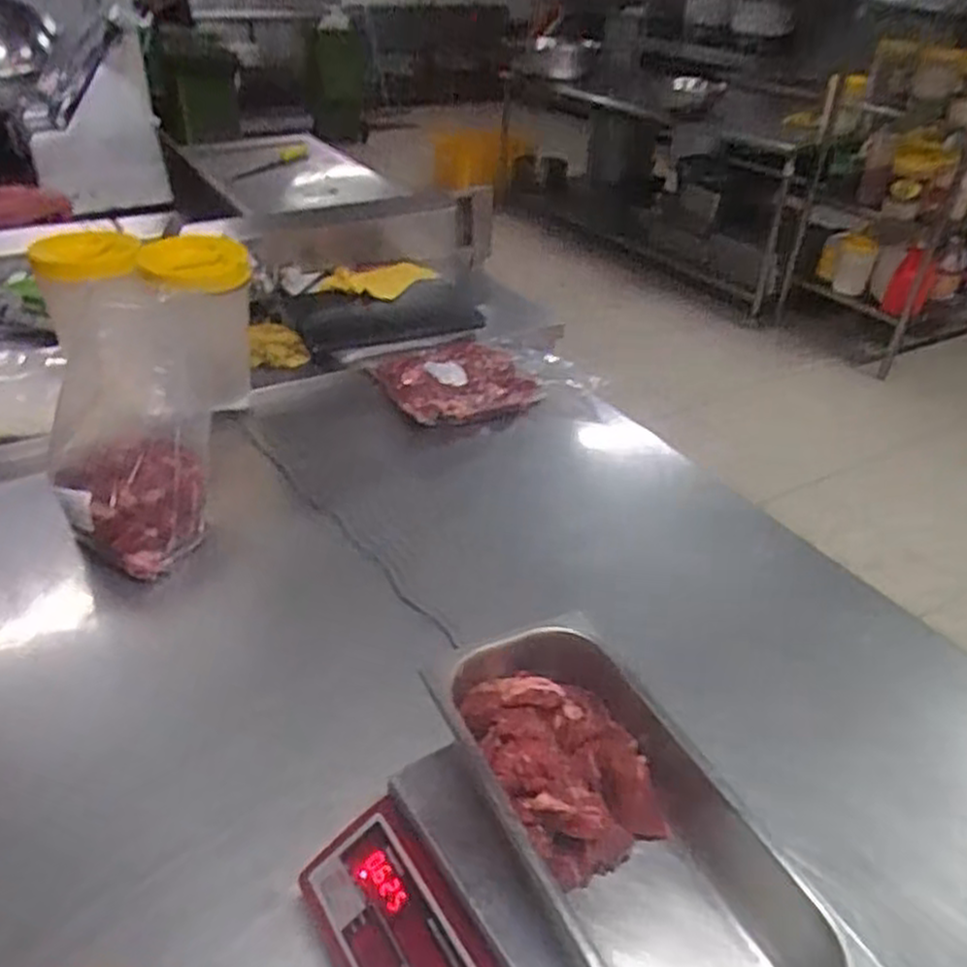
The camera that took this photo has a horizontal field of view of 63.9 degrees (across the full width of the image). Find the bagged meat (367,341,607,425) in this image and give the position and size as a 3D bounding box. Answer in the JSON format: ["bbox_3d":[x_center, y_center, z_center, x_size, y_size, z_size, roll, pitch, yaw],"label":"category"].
[{"bbox_3d":[0.005,-0.193,1.403,0.388,0.045,0.269,-21,41,-30],"label":"bagged meat"}]

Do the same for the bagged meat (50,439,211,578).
[{"bbox_3d":[-0.446,0.027,0.988,0.169,0.110,0.142,-7,36,-14],"label":"bagged meat"}]

